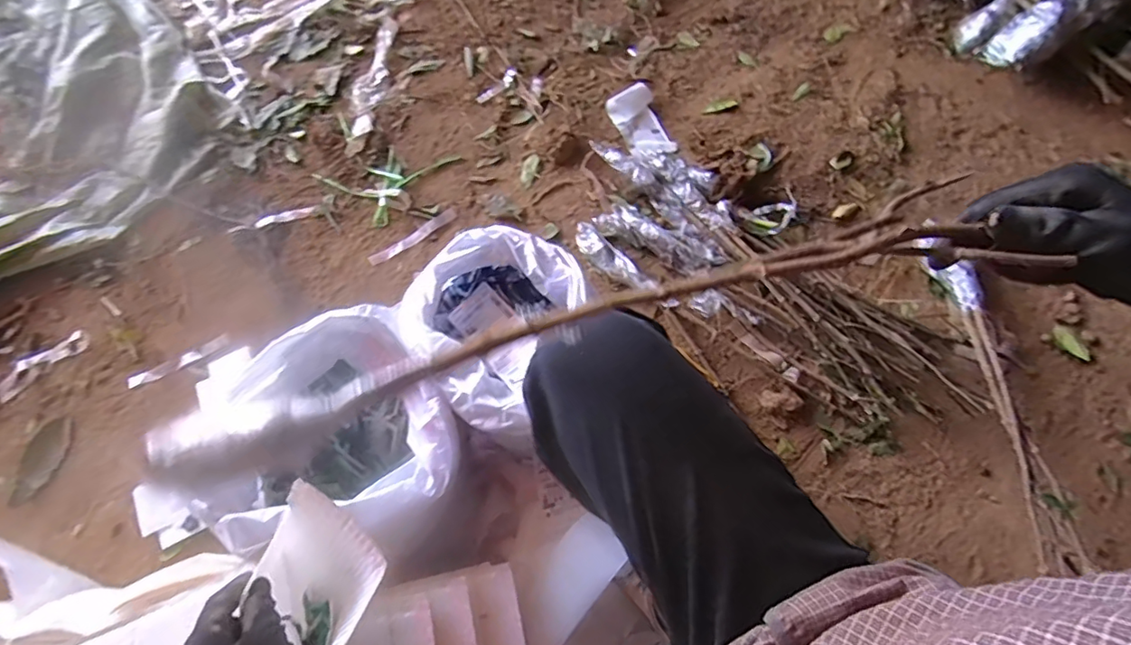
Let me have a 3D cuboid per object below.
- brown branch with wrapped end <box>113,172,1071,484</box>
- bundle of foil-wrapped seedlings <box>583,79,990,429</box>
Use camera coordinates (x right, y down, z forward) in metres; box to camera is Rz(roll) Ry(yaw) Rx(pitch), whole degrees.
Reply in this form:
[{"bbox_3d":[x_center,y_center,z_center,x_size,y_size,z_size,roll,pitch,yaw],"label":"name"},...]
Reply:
[{"bbox_3d":[-0.005,0.009,0.338,0.521,0.030,0.036,-18,69,1],"label":"brown branch with wrapped end"},{"bbox_3d":[0.284,-0.101,0.925,0.331,0.071,0.761,-40,72,-13],"label":"bundle of foil-wrapped seedlings"}]

